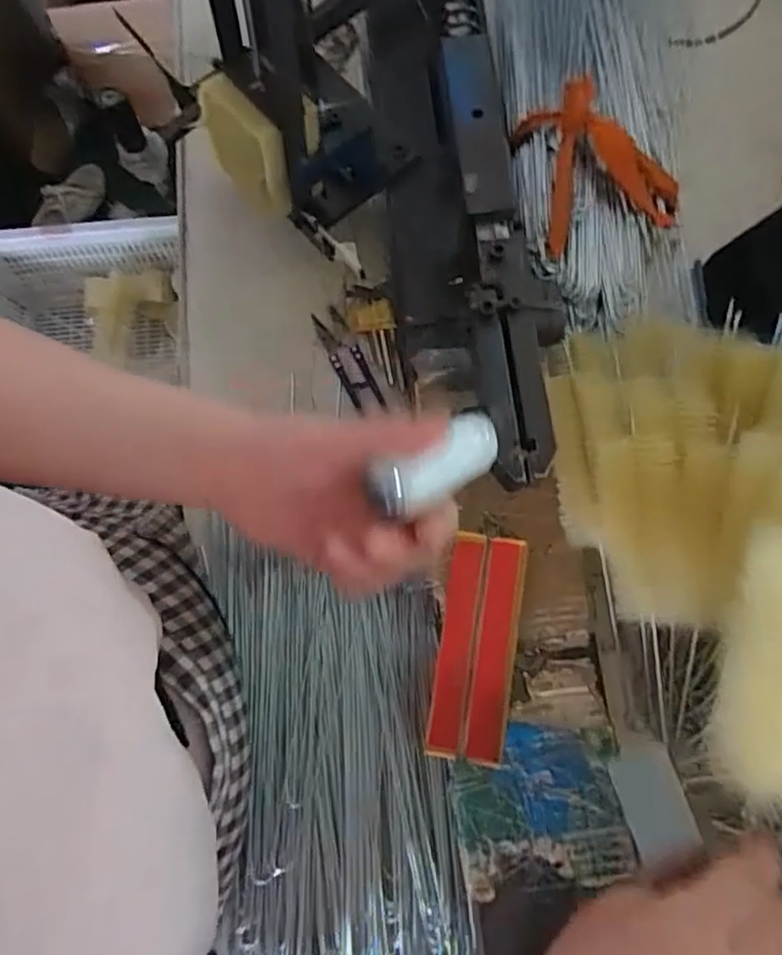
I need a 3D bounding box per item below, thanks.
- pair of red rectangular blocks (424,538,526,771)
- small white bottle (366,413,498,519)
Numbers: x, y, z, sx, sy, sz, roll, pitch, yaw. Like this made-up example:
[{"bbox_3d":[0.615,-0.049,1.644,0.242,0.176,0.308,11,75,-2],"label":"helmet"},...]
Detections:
[{"bbox_3d":[0.055,0.107,0.417,0.047,0.014,0.137,10,76,3],"label":"pair of red rectangular blocks"},{"bbox_3d":[0.025,-0.008,0.301,0.026,0.019,0.092,48,38,11],"label":"small white bottle"}]

